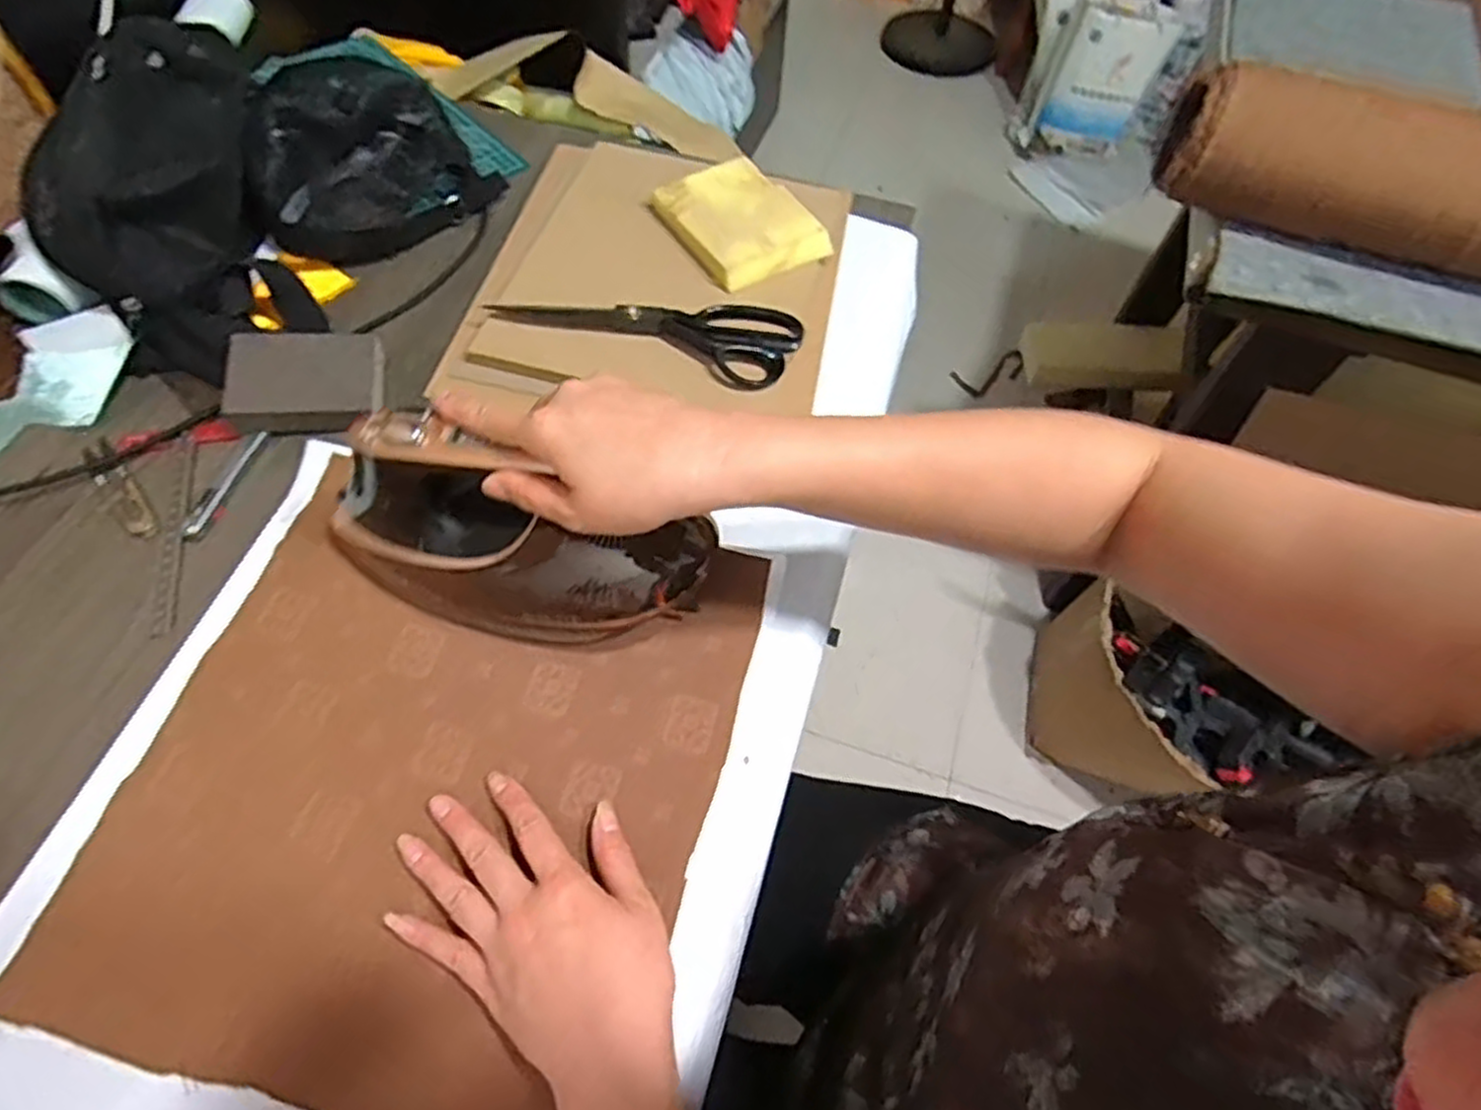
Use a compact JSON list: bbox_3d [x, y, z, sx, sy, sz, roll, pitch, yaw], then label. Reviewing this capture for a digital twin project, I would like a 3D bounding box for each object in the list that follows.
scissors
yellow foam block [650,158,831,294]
[{"bbox_3d":[-0.075,-0.184,0.604,0.238,0.019,0.073,15,60,5],"label":"scissors"},{"bbox_3d":[0.000,-0.288,0.662,0.105,0.022,0.128,-28,65,-19],"label":"yellow foam block"}]

